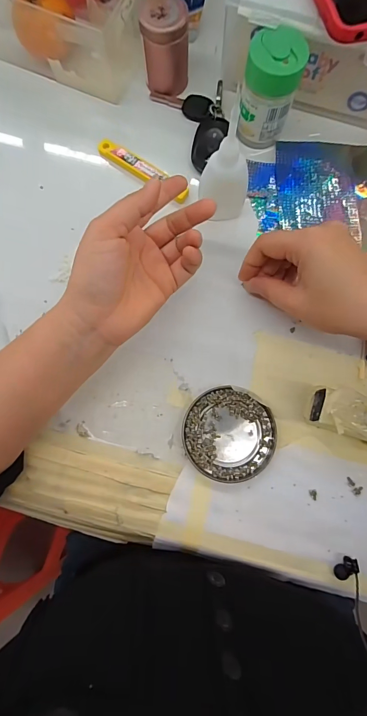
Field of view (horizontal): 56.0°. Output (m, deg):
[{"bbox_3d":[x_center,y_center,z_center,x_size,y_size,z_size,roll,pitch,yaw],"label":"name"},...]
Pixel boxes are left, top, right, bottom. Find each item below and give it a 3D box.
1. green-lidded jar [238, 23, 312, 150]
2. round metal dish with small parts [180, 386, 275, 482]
[{"bbox_3d":[0.078,-0.242,0.317,0.046,0.079,0.043,0,81,0],"label":"green-lidded jar"},{"bbox_3d":[0.040,0.065,0.300,0.080,0.009,0.076,0,81,0],"label":"round metal dish with small parts"}]

